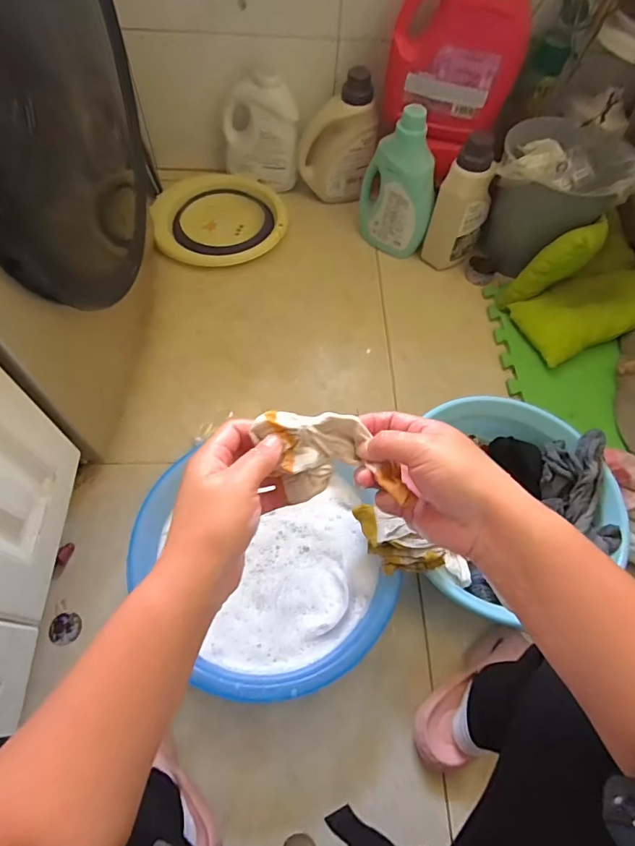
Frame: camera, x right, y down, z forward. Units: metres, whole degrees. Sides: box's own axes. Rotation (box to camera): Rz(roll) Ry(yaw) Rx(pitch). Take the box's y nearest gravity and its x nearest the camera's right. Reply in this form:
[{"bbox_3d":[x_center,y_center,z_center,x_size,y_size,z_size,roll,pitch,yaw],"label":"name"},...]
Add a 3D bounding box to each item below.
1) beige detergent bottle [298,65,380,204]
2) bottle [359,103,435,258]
[{"bbox_3d":[0.051,-0.662,1.071,0.169,0.256,0.104,10,62,2],"label":"beige detergent bottle"},{"bbox_3d":[0.177,-0.515,0.989,0.155,0.278,0.101,10,62,2],"label":"bottle"}]

